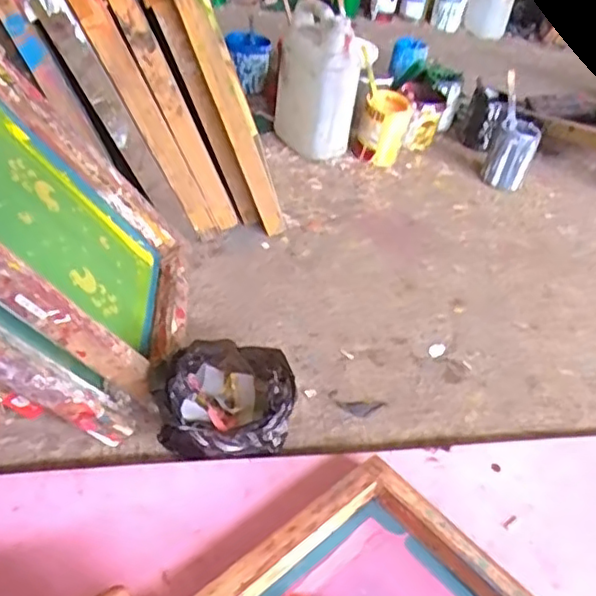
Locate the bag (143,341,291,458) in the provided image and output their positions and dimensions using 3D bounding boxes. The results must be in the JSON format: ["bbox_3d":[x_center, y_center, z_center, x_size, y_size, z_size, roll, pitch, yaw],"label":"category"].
[{"bbox_3d":[-0.097,0.130,0.816,0.174,0.114,0.141,3,40,-8],"label":"bag"}]

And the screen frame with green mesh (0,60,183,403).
[{"bbox_3d":[-0.326,-0.104,0.835,0.056,0.444,0.359,-27,39,17],"label":"screen frame with green mesh"}]

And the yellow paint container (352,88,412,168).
[{"bbox_3d":[0.188,-0.379,1.407,0.113,0.141,0.105,15,40,6],"label":"yellow paint container"}]

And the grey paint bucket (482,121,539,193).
[{"bbox_3d":[0.496,-0.330,1.462,0.096,0.135,0.099,22,41,14],"label":"grey paint bucket"}]

